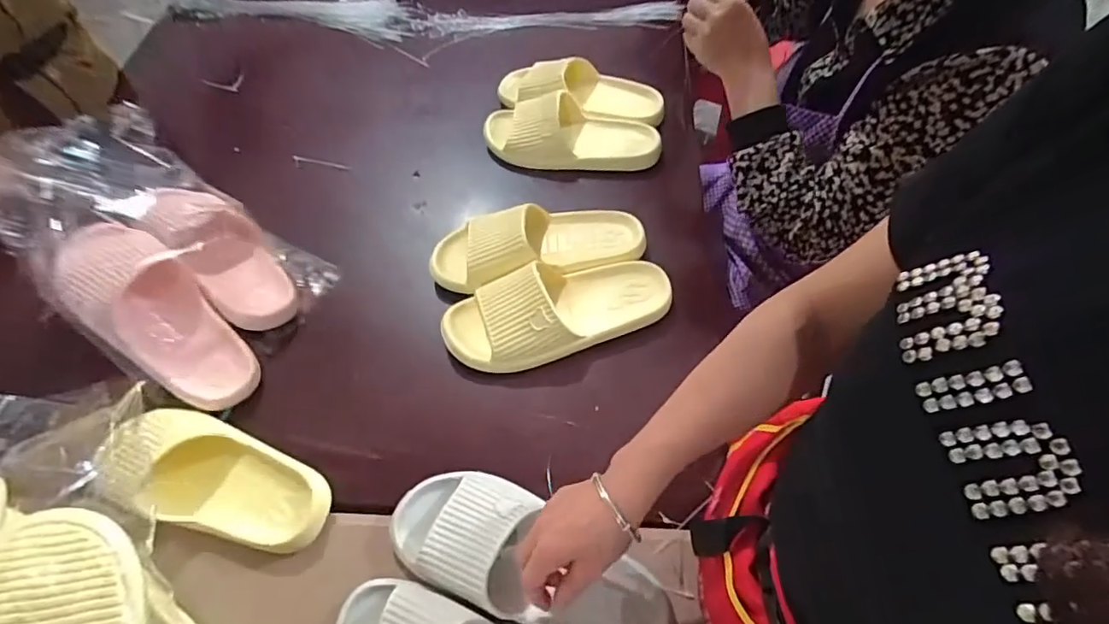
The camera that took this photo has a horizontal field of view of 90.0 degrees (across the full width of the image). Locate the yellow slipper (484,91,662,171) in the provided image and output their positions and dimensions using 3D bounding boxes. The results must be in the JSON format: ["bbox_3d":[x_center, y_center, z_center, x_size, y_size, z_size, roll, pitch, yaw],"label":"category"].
[{"bbox_3d":[0.023,-0.256,0.795,0.259,0.064,0.107,7,57,6],"label":"yellow slipper"}]

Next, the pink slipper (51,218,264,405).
[{"bbox_3d":[-0.436,-0.005,0.609,0.257,0.058,0.110,44,66,5],"label":"pink slipper"}]

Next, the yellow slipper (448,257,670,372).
[{"bbox_3d":[0.002,-0.011,0.640,0.266,0.060,0.111,-17,58,-9],"label":"yellow slipper"}]

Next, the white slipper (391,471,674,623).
[{"bbox_3d":[-0.023,0.214,0.486,0.259,0.061,0.105,23,60,12],"label":"white slipper"}]

